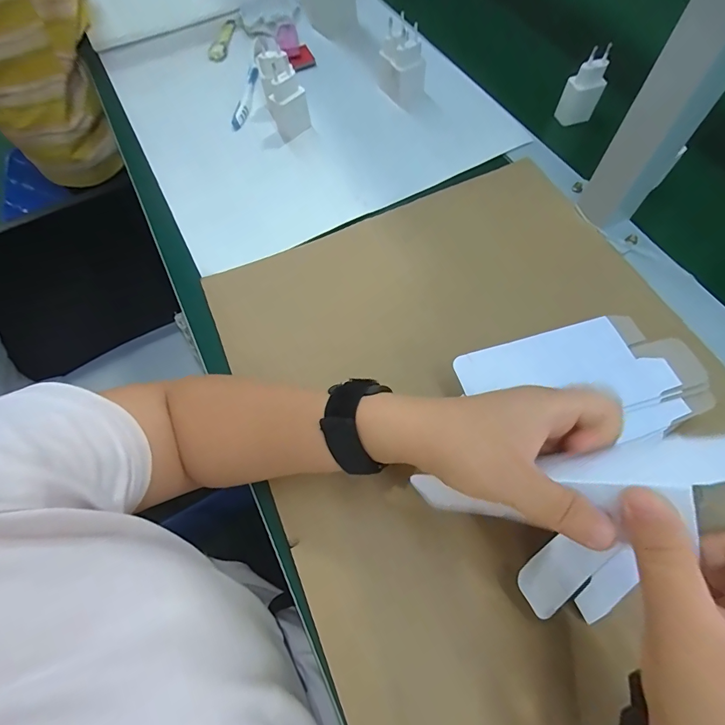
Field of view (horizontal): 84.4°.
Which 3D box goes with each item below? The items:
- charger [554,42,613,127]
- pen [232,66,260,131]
[{"bbox_3d":[0.264,-0.325,0.477,0.041,0.074,0.026,-20,67,-6],"label":"charger"},{"bbox_3d":[-0.152,-0.350,0.529,0.015,0.020,0.097,10,68,7],"label":"pen"}]

